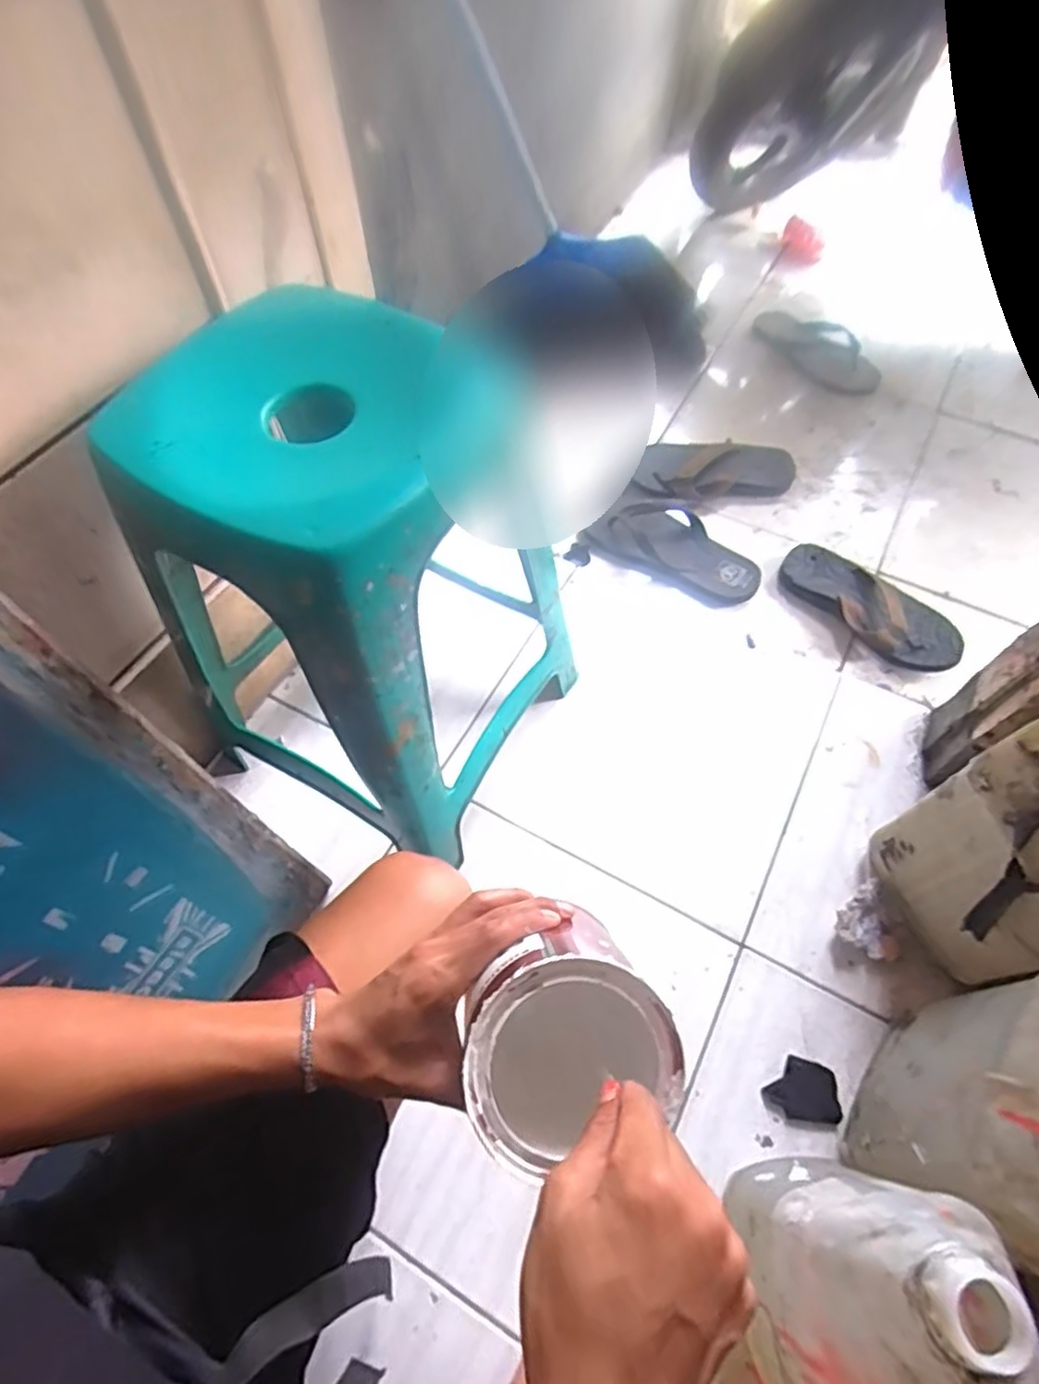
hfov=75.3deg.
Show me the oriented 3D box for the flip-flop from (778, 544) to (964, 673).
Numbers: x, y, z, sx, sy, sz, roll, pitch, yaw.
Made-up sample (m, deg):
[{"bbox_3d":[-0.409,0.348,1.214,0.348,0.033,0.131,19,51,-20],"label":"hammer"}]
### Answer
[{"bbox_3d":[0.491,-0.121,0.949,0.104,0.034,0.255,-40,67,-20],"label":"flip-flop"}]

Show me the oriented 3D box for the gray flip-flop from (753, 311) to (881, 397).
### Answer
[{"bbox_3d":[0.544,-0.635,1.235,0.112,0.047,0.263,-27,63,-14],"label":"gray flip-flop"}]

